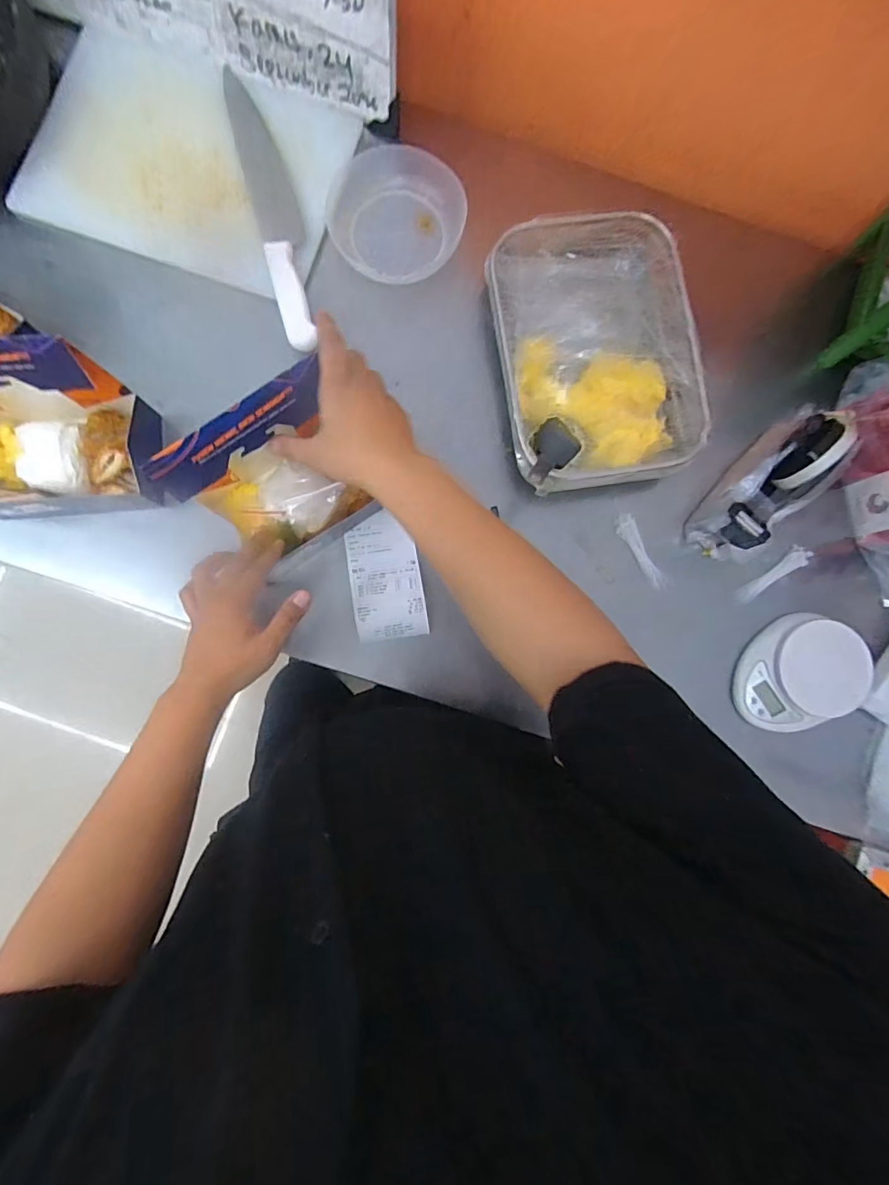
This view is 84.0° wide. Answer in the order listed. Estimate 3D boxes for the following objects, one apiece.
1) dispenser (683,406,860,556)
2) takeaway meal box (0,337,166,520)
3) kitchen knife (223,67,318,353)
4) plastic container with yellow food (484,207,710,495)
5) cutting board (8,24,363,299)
[{"bbox_3d":[0.360,-0.124,0.544,0.182,0.113,0.080,-44,89,-6],"label":"dispenser"},{"bbox_3d":[-0.391,-0.150,0.468,0.175,0.146,0.116,-9,86,-4],"label":"takeaway meal box"},{"bbox_3d":[-0.194,-0.444,0.558,0.051,0.024,0.349,-16,86,-5],"label":"kitchen knife"},{"bbox_3d":[0.163,-0.265,0.561,0.207,0.075,0.289,-9,86,-4],"label":"plastic container with yellow food"},{"bbox_3d":[-0.295,-0.506,0.579,0.336,0.019,0.259,18,84,-2],"label":"cutting board"}]

